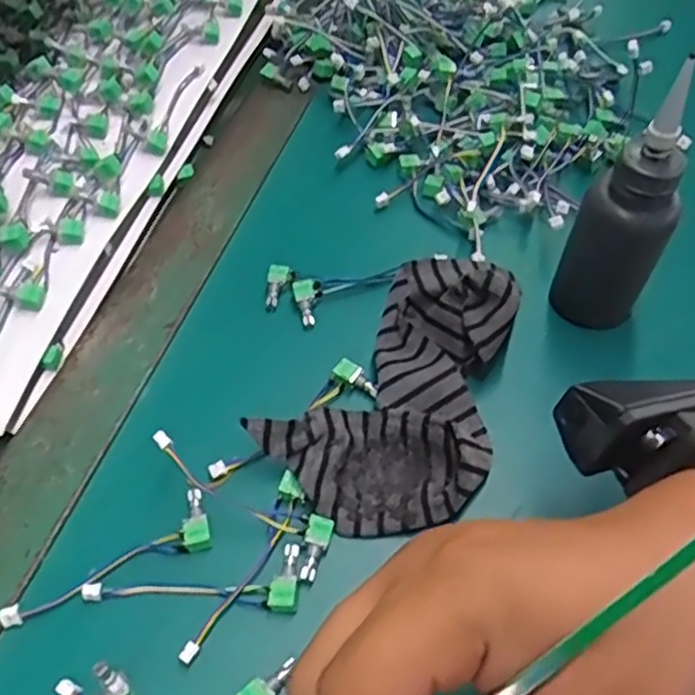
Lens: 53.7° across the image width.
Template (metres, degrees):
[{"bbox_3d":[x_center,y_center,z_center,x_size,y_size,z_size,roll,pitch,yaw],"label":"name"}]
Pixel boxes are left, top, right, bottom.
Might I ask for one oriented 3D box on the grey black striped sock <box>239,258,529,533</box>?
[{"bbox_3d":[0.038,0.015,0.344,0.095,0.035,0.161,32,59,22],"label":"grey black striped sock"}]

